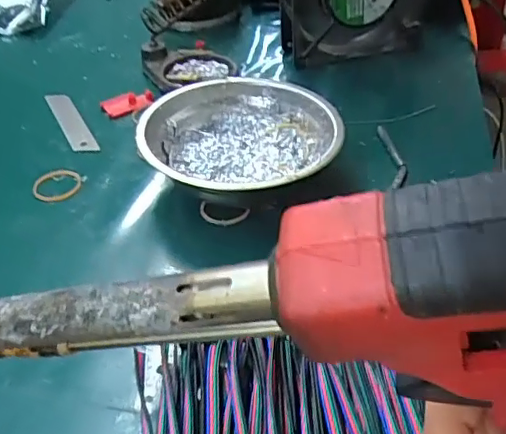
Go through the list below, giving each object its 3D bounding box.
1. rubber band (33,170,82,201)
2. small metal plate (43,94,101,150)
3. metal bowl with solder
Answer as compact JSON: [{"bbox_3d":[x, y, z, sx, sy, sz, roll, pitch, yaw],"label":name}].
[{"bbox_3d":[-0.136,-0.023,0.390,0.033,0.004,0.033,-2,42,2],"label":"rubber band"},{"bbox_3d":[-0.149,-0.079,0.454,0.018,0.004,0.105,-28,46,-12],"label":"small metal plate"},{"bbox_3d":[-0.007,-0.046,0.366,0.123,0.043,0.124,-2,42,2],"label":"metal bowl with solder"}]

